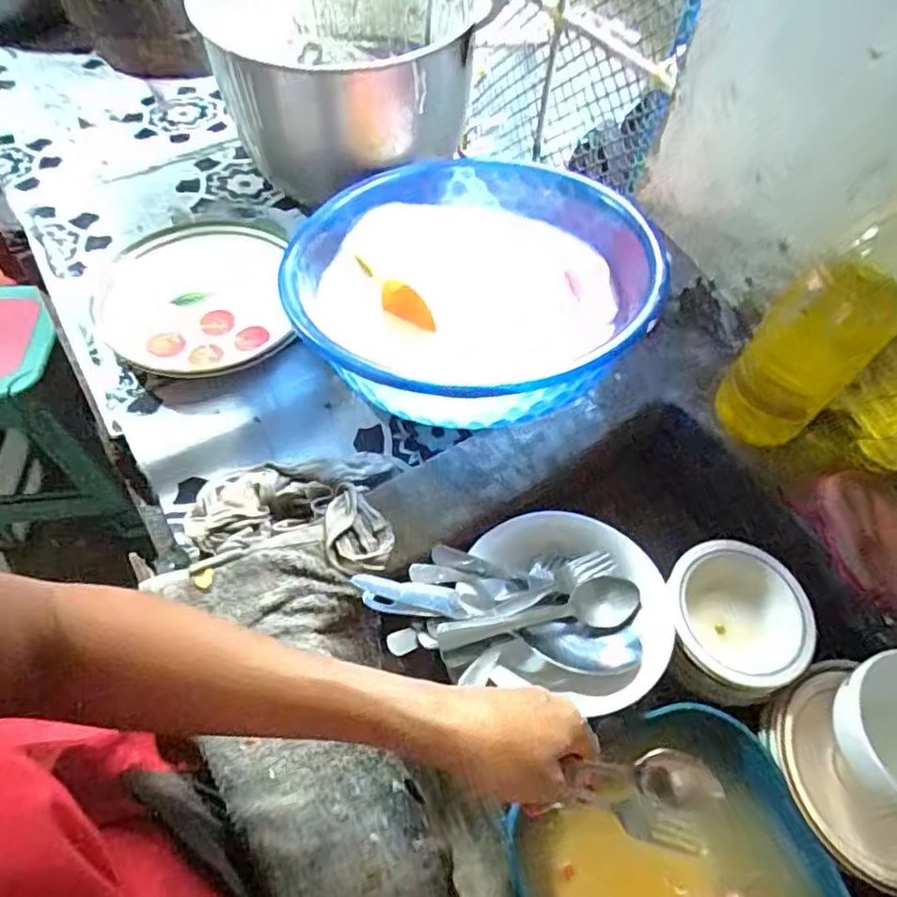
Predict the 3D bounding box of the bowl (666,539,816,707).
[{"bbox_3d":[0.236,0.144,0.499,0.108,0.058,0.114,1,57,-2],"label":"bowl"}]

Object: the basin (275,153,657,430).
[{"bbox_3d":[0.017,-0.156,0.613,0.351,0.140,0.346,29,60,15],"label":"basin"}]

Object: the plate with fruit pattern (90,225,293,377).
[{"bbox_3d":[-0.262,-0.157,0.630,0.201,0.037,0.214,-2,63,3],"label":"plate with fruit pattern"}]

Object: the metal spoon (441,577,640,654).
[{"bbox_3d":[0.075,0.133,0.478,0.177,0.013,0.039,-6,57,-23],"label":"metal spoon"}]

